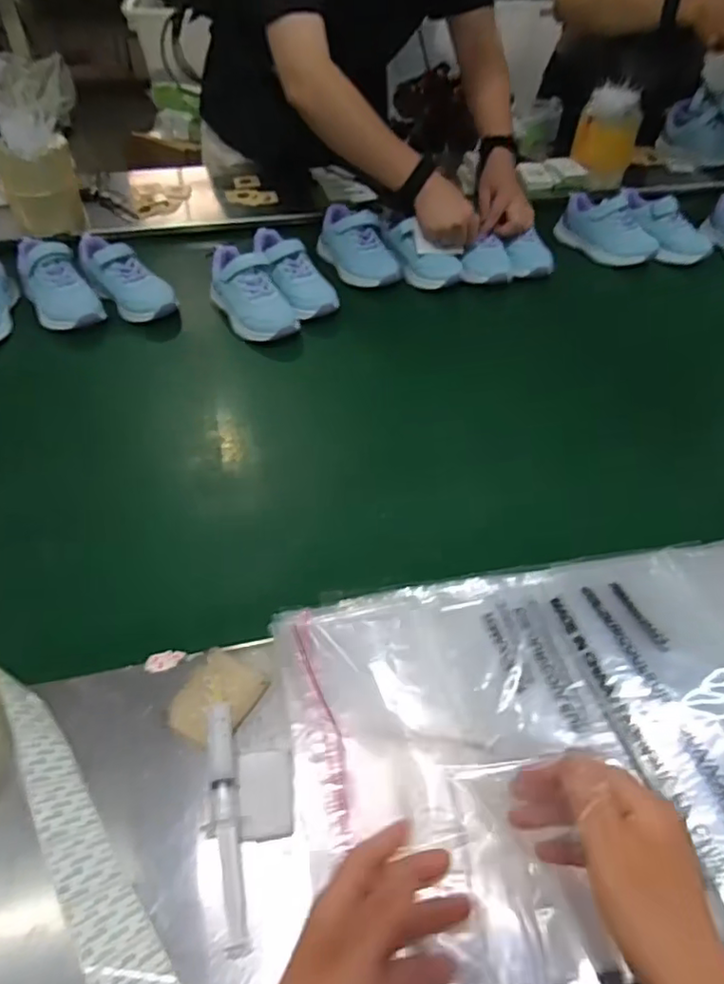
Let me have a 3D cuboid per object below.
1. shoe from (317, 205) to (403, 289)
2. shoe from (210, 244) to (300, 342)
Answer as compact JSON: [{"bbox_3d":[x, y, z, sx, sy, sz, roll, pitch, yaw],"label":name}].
[{"bbox_3d":[-0.008,-0.381,0.911,0.104,0.064,0.162,-17,49,-15],"label":"shoe"},{"bbox_3d":[-0.154,-0.275,0.814,0.080,0.073,0.158,-21,50,-18],"label":"shoe"}]

